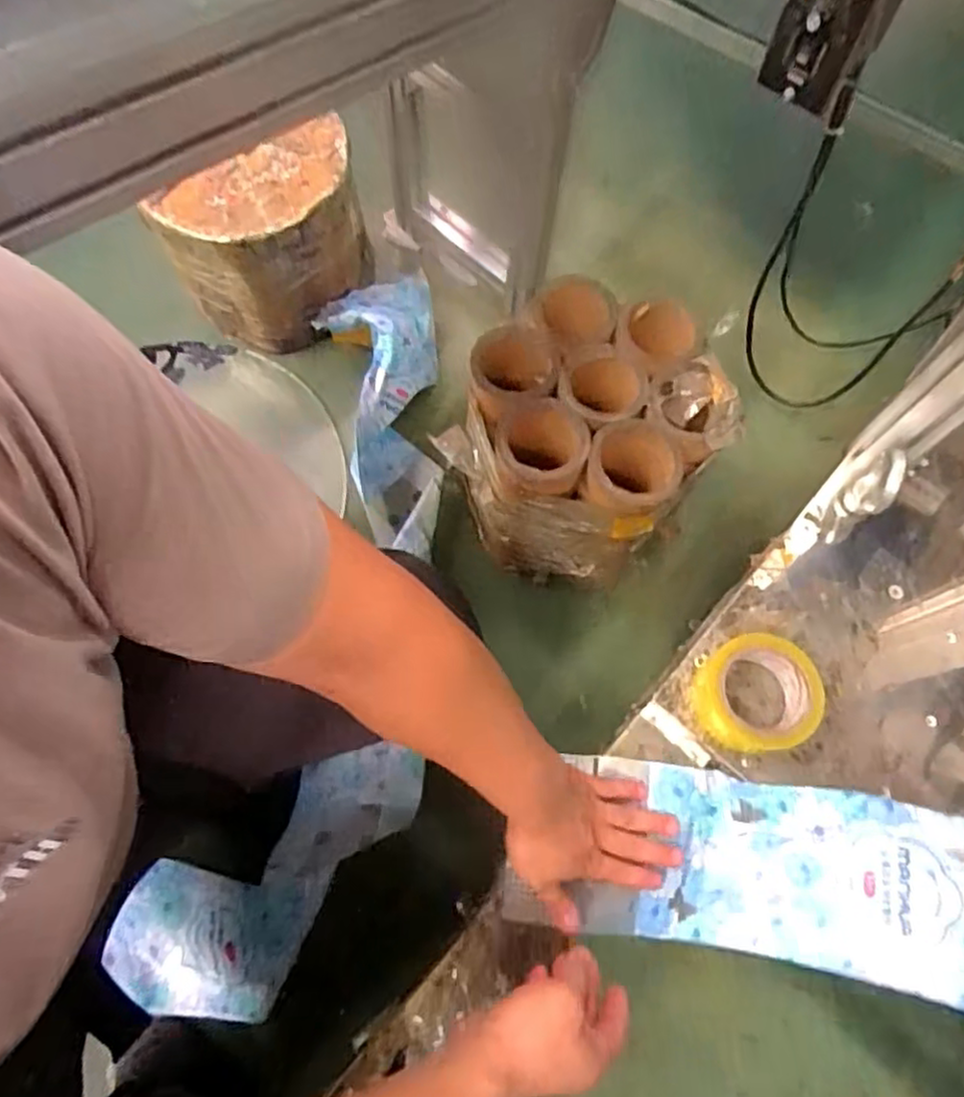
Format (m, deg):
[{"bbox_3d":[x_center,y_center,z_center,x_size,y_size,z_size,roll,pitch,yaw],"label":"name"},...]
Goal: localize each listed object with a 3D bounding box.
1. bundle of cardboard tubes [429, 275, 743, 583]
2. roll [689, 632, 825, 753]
[{"bbox_3d":[0.119,-0.113,0.848,0.265,0.274,0.262,-37,74,-15],"label":"bundle of cardboard tubes"},{"bbox_3d":[0.267,0.141,0.676,0.114,0.055,0.106,1,69,-2],"label":"roll"}]

